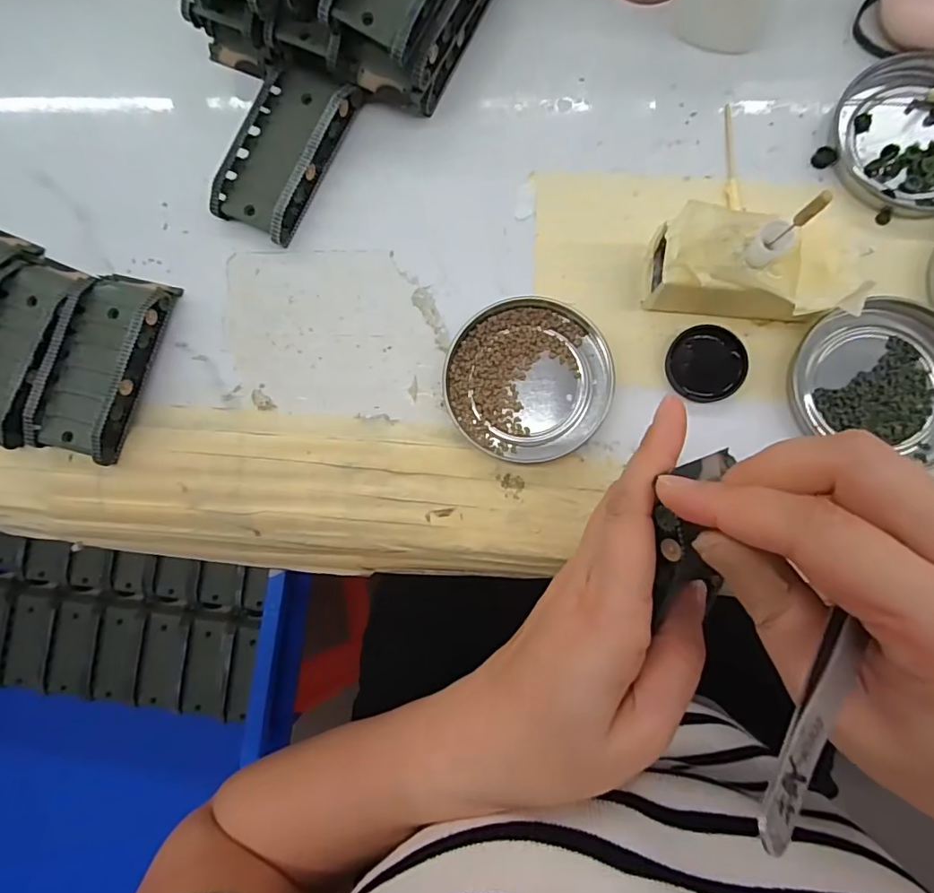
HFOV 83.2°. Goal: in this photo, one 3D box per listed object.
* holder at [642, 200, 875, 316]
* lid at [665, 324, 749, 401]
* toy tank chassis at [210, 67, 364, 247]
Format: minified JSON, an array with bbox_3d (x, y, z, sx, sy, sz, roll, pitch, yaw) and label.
[{"bbox_3d":[0.127,-0.078,0.235,0.091,0.044,0.044,10,85,7],"label":"holder"},{"bbox_3d":[0.114,-0.039,0.250,0.035,0.007,0.034,-1,84,6],"label":"lid"},{"bbox_3d":[-0.096,-0.155,0.276,0.046,0.019,0.088,25,87,7],"label":"toy tank chassis"}]

